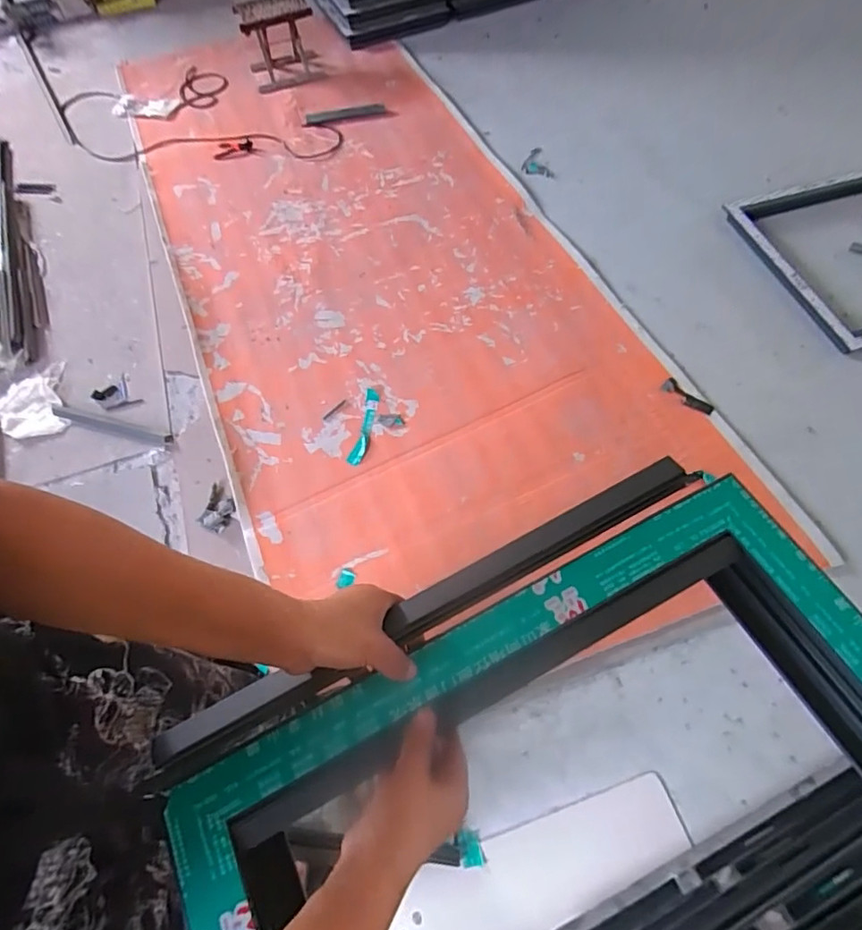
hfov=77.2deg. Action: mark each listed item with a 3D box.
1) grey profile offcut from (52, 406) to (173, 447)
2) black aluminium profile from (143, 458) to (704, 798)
[{"bbox_3d":[-0.971,-0.118,1.636,0.398,0.024,0.048,13,64,11],"label":"grey profile offcut"},{"bbox_3d":[0.004,0.120,0.444,0.484,0.030,0.041,-29,64,-4],"label":"black aluminium profile"}]

